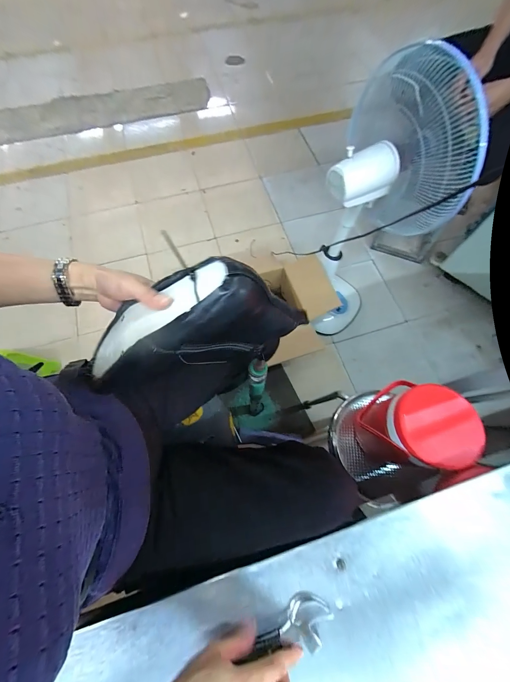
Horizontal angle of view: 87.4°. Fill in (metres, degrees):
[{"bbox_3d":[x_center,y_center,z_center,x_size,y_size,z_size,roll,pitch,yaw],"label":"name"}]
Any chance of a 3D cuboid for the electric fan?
[{"bbox_3d":[0.370,-0.356,0.952,0.343,0.922,0.300,34,72,13],"label":"electric fan"}]

